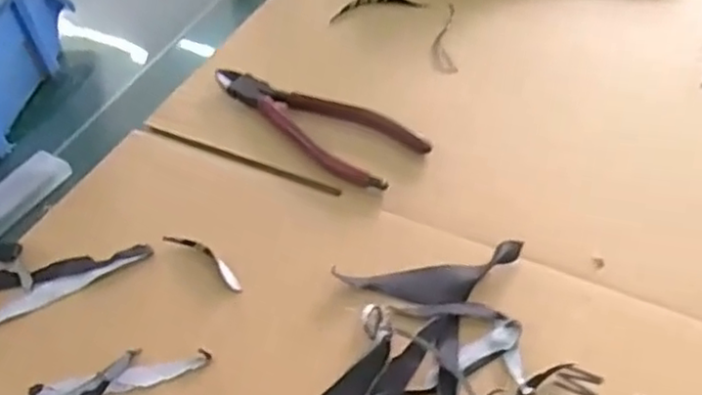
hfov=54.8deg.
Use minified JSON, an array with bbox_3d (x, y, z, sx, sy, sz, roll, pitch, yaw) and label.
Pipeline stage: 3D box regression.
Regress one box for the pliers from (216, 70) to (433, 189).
[{"bbox_3d":[-0.021,-0.054,0.431,0.056,0.008,0.145,-39,56,-25],"label":"pliers"}]

